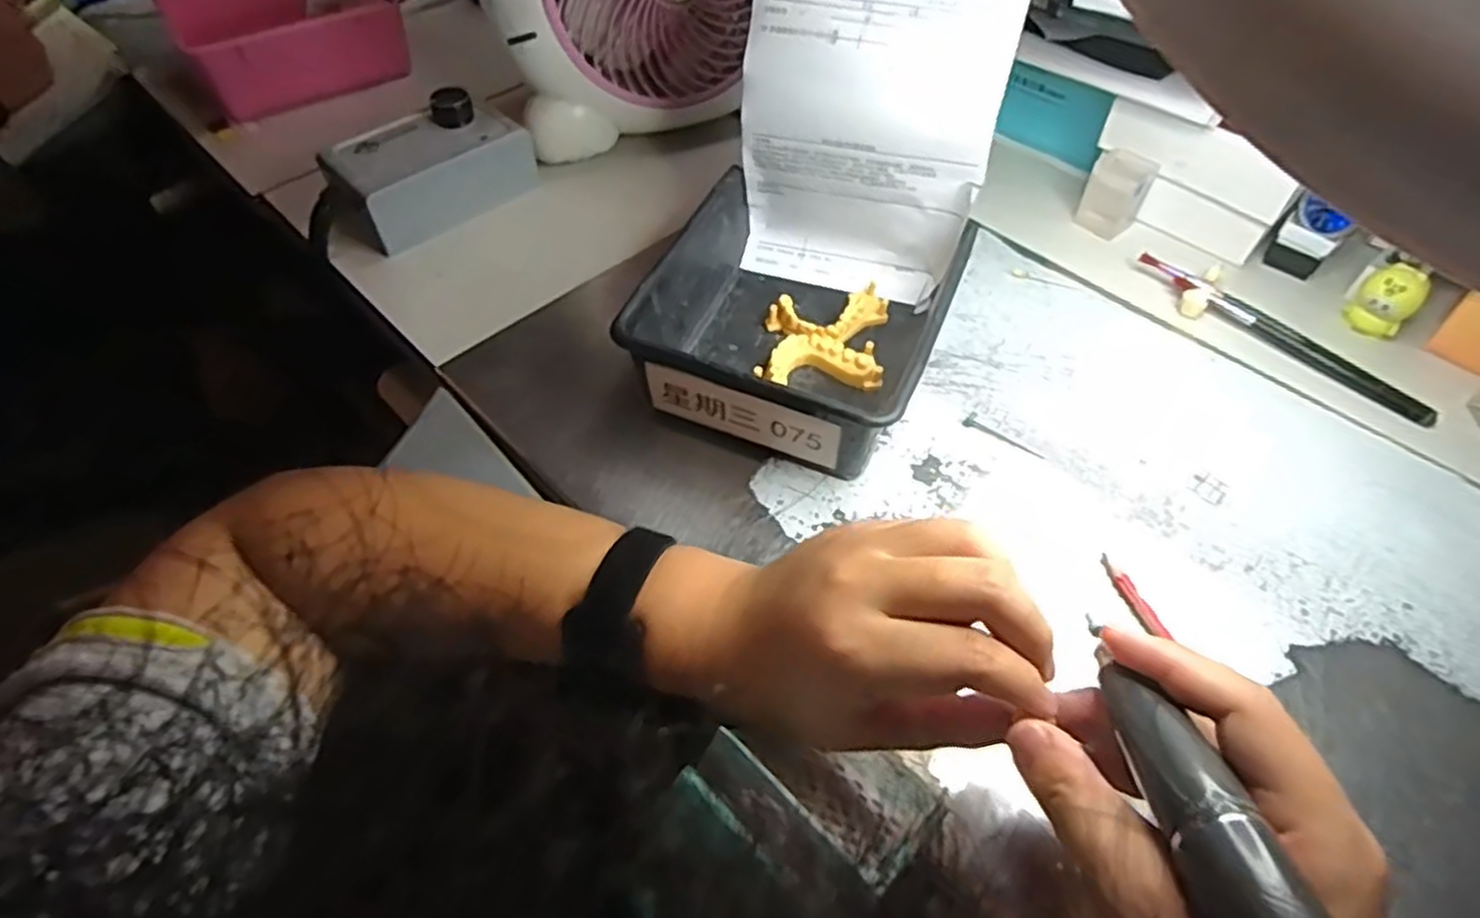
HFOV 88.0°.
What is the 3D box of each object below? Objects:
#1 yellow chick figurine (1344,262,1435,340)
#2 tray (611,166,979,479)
[{"bbox_3d":[0.413,-0.098,0.492,0.027,0.052,0.032,-32,59,-22],"label":"yellow chick figurine"},{"bbox_3d":[0.035,-0.082,0.463,0.161,0.070,0.167,20,55,14],"label":"tray"}]

